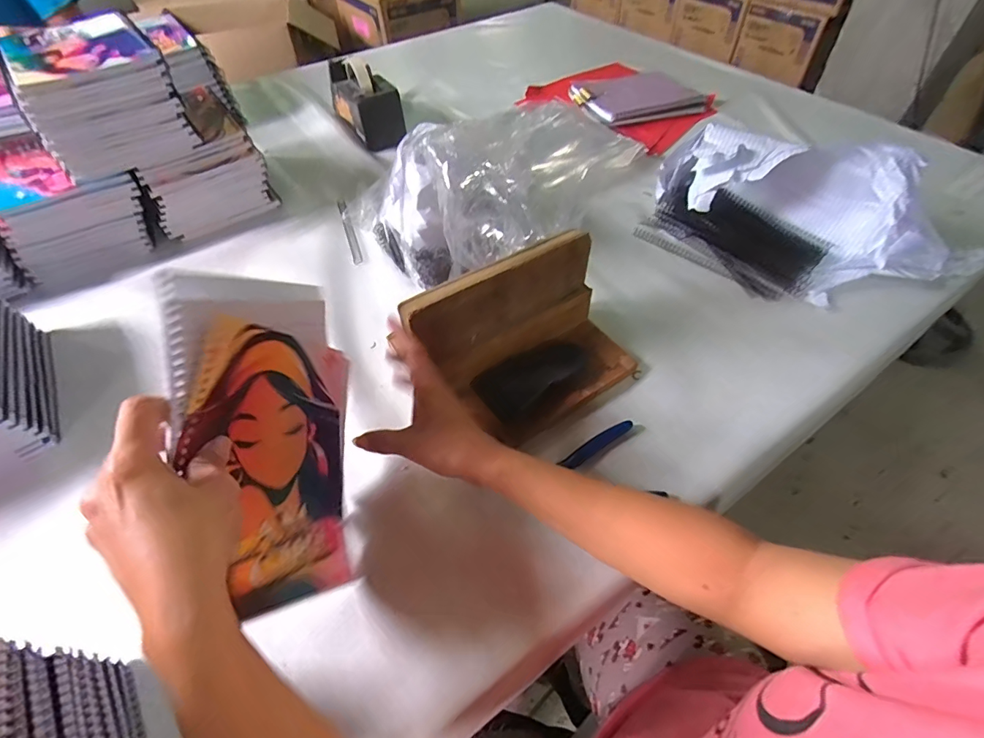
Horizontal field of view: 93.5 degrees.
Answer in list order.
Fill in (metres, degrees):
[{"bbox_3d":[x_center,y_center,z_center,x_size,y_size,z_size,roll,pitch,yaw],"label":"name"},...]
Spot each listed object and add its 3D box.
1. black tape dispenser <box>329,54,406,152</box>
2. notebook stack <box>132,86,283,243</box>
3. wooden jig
[{"bbox_3d":[-0.235,-0.500,0.847,0.091,0.108,0.209,-23,55,-15],"label":"black tape dispenser"},{"bbox_3d":[-0.454,-0.312,0.707,0.164,0.123,0.162,-33,58,-21],"label":"notebook stack"},{"bbox_3d":[0.038,-0.026,0.468,0.211,0.125,0.127,-28,57,-18],"label":"wooden jig"}]

